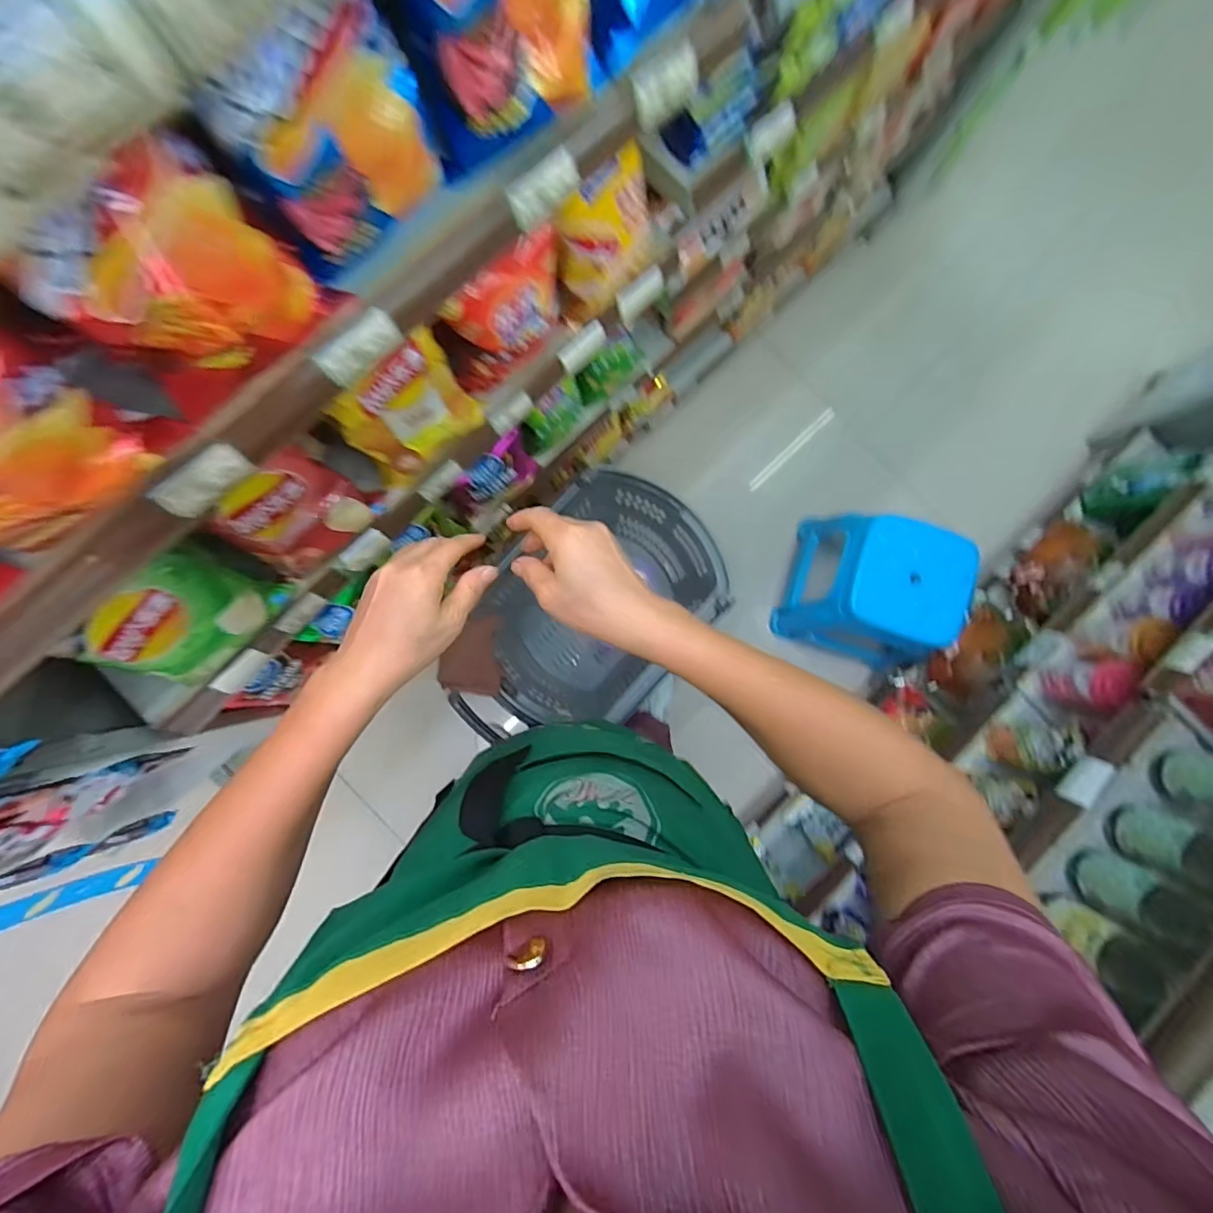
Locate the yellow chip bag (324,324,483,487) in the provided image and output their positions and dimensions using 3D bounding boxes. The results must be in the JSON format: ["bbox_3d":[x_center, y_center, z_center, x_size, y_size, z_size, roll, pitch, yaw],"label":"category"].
[{"bbox_3d":[-0.223,-0.212,0.584,0.150,0.137,0.050,-34,63,0],"label":"yellow chip bag"}]

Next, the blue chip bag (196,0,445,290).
[{"bbox_3d":[-0.158,-0.273,0.312,0.121,0.112,0.039,-34,88,-4],"label":"blue chip bag"}]

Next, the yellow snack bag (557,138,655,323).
[{"bbox_3d":[0.005,-0.415,0.599,0.134,0.144,0.058,-45,89,-5],"label":"yellow snack bag"}]

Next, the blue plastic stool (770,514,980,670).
[{"bbox_3d":[0.644,-0.036,1.265,0.328,0.351,0.300,20,85,-1],"label":"blue plastic stool"}]

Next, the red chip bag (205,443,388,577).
[{"bbox_3d":[-0.332,-0.096,0.572,0.139,0.138,0.057,-44,89,-5],"label":"red chip bag"}]

